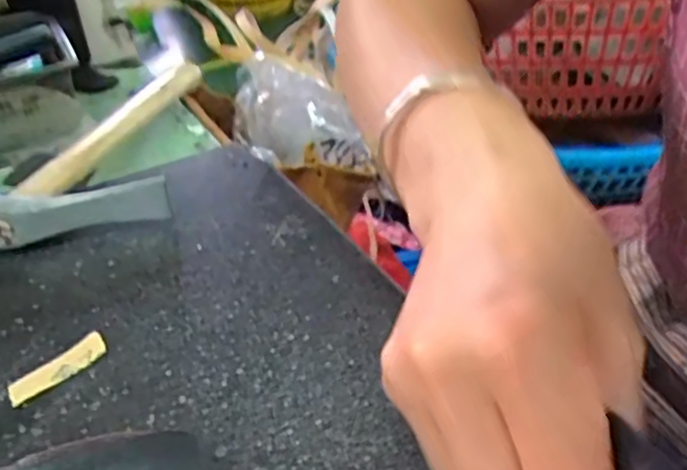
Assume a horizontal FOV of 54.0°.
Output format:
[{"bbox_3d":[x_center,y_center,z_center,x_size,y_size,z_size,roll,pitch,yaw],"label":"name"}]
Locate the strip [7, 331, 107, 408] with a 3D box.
[{"bbox_3d":[-0.113,0.052,0.266,0.039,0.004,0.013,-28,45,-31],"label":"strip"}]

